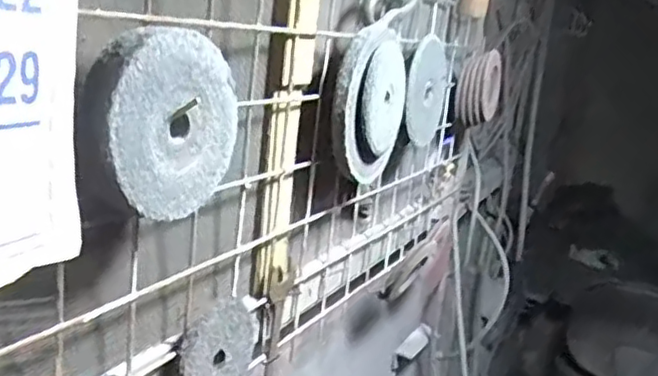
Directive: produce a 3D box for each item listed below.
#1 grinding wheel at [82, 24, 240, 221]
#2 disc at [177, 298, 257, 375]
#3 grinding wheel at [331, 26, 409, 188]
[{"bbox_3d":[-0.087,-0.035,0.354,0.019,0.095,0.096,11,-25,29],"label":"grinding wheel"},{"bbox_3d":[-0.080,0.121,0.476,0.015,0.081,0.086,13,15,23],"label":"disc"},{"bbox_3d":[0.041,-0.073,0.595,0.047,0.126,0.130,10,14,13],"label":"grinding wheel"}]

